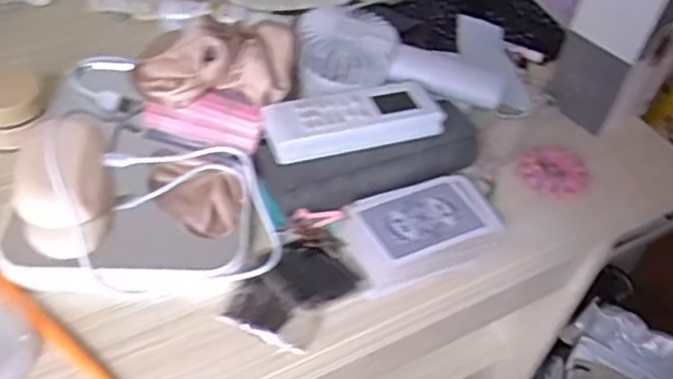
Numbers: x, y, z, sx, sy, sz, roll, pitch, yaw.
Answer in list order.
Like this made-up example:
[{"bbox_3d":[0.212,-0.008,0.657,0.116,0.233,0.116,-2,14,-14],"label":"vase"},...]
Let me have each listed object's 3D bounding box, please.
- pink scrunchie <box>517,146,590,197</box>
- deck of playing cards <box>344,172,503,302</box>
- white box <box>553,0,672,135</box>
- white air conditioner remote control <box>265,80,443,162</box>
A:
[{"bbox_3d":[0.169,-0.013,0.510,0.052,0.017,0.045,8,45,1],"label":"pink scrunchie"},{"bbox_3d":[0.059,0.025,0.449,0.107,0.022,0.066,-18,50,-23],"label":"deck of playing cards"},{"bbox_3d":[0.239,-0.140,0.526,0.073,0.171,0.068,-26,54,-29],"label":"white box"},{"bbox_3d":[0.012,-0.051,0.464,0.123,0.015,0.051,-13,48,-19],"label":"white air conditioner remote control"}]

